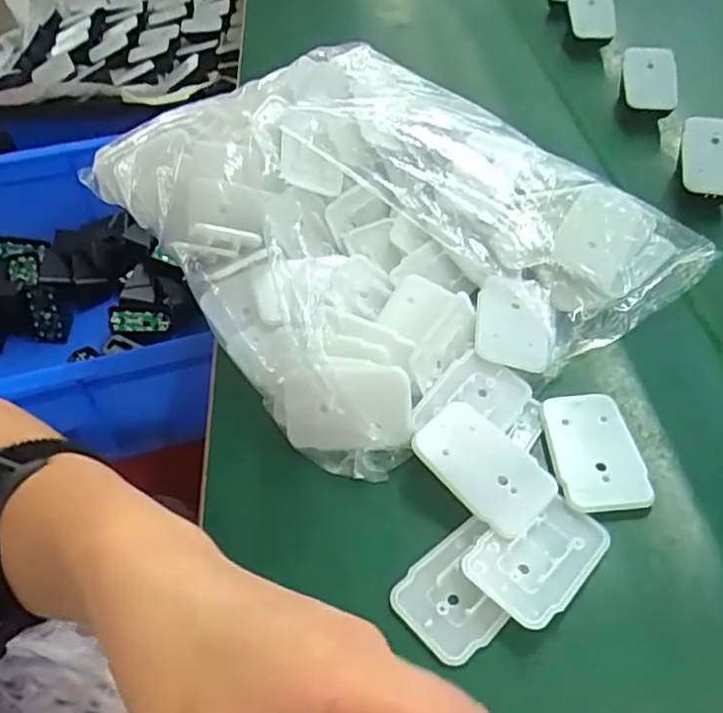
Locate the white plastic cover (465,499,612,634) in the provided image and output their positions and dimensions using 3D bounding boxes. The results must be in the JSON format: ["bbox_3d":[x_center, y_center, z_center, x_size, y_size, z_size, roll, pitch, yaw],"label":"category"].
[{"bbox_3d":[0.082,0.091,0.298,0.066,0.009,0.044,-34,56,-23],"label":"white plastic cover"}]

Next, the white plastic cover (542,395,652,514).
[{"bbox_3d":[0.118,0.046,0.329,0.039,0.007,0.066,-3,50,0],"label":"white plastic cover"}]

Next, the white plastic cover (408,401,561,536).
[{"bbox_3d":[0.061,0.052,0.320,0.042,0.009,0.067,-38,58,-26],"label":"white plastic cover"}]

